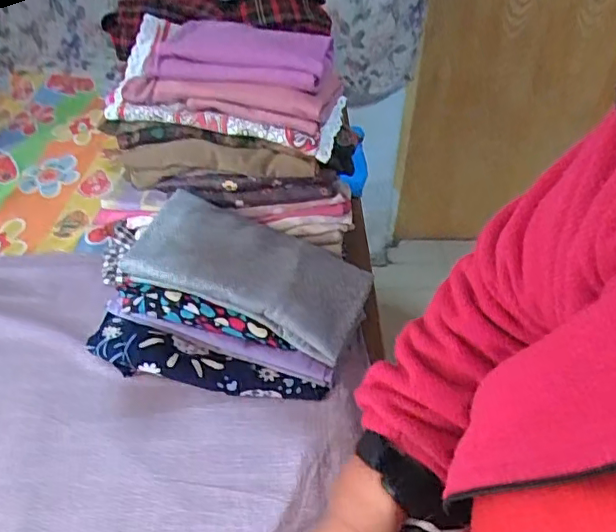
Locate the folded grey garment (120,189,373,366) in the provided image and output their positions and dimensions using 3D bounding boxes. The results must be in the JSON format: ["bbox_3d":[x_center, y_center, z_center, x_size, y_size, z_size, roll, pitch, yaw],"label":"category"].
[{"bbox_3d":[-0.069,0.001,0.778,0.299,0.076,0.160,15,42,14],"label":"folded grey garment"}]

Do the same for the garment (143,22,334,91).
[{"bbox_3d":[-0.084,-0.325,0.852,0.248,0.039,0.186,6,41,7],"label":"garment"}]

